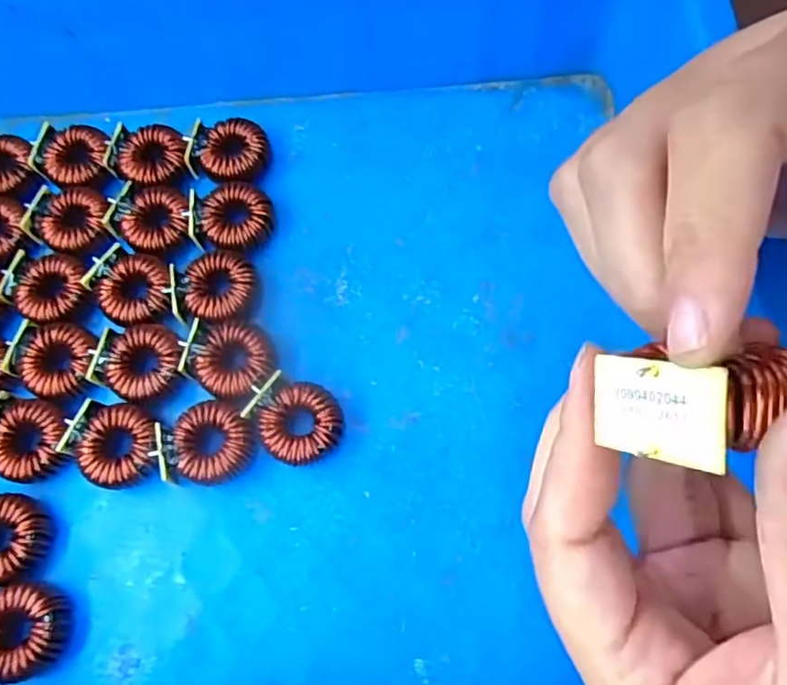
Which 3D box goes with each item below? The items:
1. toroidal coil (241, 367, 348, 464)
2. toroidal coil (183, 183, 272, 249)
[{"bbox_3d":[-0.042,0.035,0.264,0.039,0.019,0.035,36,77,15],"label":"toroidal coil"},{"bbox_3d":[-0.082,-0.063,0.300,0.040,0.013,0.034,7,71,7],"label":"toroidal coil"}]

